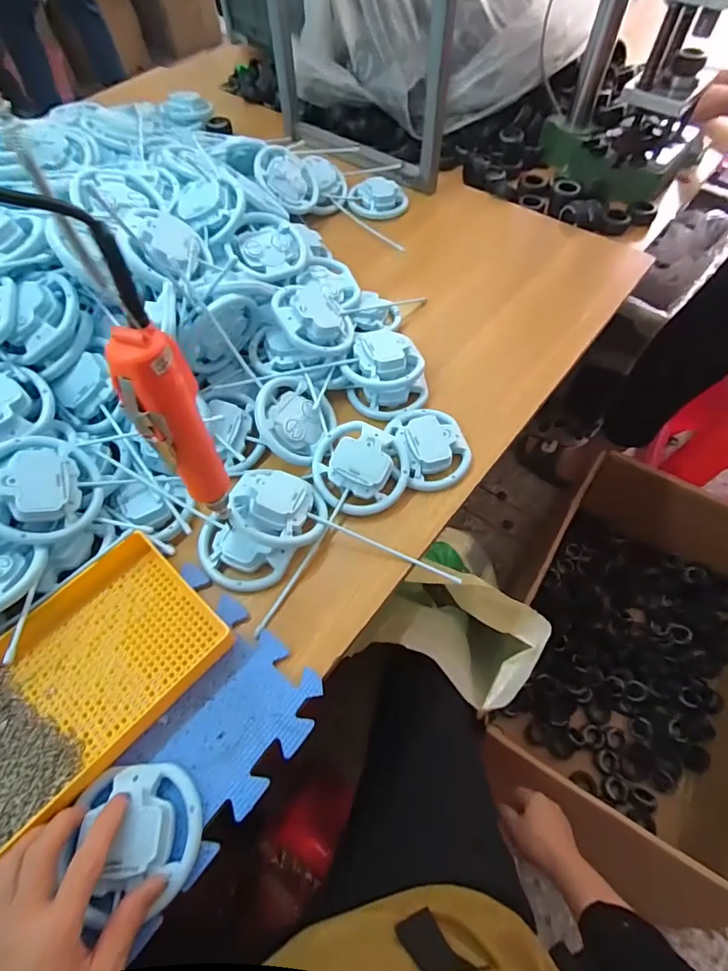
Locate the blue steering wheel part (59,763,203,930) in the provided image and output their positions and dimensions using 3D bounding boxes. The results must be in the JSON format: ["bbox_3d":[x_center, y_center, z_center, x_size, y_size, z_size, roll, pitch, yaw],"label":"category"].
[{"bbox_3d":[-0.170,0.263,0.356,0.086,0.025,0.093,-5,60,-2],"label":"blue steering wheel part"}]

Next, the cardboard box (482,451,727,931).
[{"bbox_3d":[0.665,0.374,1.081,0.473,0.346,0.800,26,63,15],"label":"cardboard box"}]

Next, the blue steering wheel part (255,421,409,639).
[{"bbox_3d":[-0.034,0.027,0.496,0.104,0.037,0.216,26,76,15],"label":"blue steering wheel part"}]

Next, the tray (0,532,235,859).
[{"bbox_3d":[-0.249,0.170,0.404,0.145,0.031,0.243,39,67,21],"label":"tray"}]

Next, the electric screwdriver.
[{"bbox_3d":[-0.127,-0.031,0.344,0.042,0.190,0.031,-27,63,-14],"label":"electric screwdriver"}]

